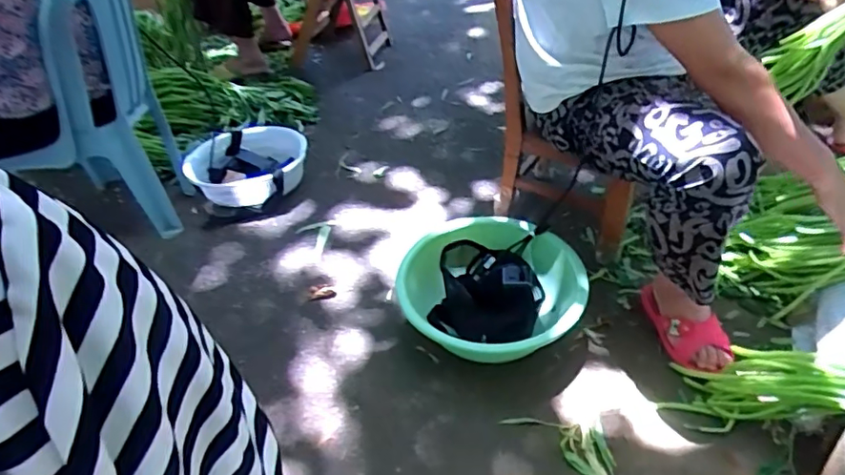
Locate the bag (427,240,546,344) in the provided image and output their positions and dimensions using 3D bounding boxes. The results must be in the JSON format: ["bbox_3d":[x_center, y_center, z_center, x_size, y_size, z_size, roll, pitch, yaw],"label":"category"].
[{"bbox_3d":[0.137,0.094,1.069,0.212,0.128,0.213,16,46,25],"label":"bag"}]

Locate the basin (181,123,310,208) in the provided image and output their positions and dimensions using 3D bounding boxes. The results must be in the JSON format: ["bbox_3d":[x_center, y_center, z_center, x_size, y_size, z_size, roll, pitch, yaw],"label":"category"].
[{"bbox_3d":[-0.479,-0.192,1.512,0.313,0.115,0.275,-13,40,-8],"label":"basin"}]

